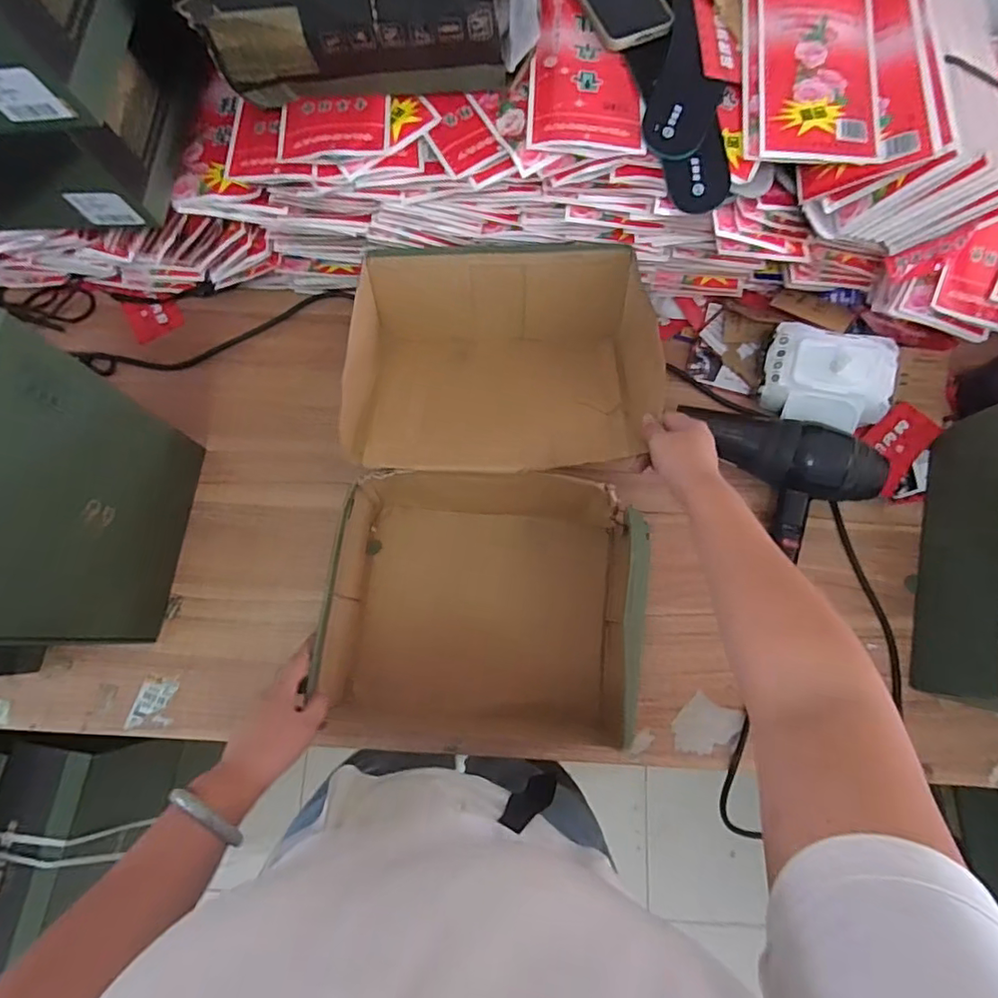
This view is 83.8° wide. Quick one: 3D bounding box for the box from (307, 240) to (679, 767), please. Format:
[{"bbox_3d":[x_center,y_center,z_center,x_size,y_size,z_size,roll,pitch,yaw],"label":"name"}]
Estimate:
[{"bbox_3d":[-0.002,-0.010,0.659,0.339,0.145,0.568,3,77,2],"label":"box"}]

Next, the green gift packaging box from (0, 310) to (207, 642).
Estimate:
[{"bbox_3d":[-0.454,0.005,0.546,0.115,0.328,0.243,9,77,3],"label":"green gift packaging box"}]

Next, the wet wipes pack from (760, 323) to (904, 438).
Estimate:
[{"bbox_3d":[0.409,-0.150,0.683,0.146,0.052,0.114,16,77,5],"label":"wet wipes pack"}]

